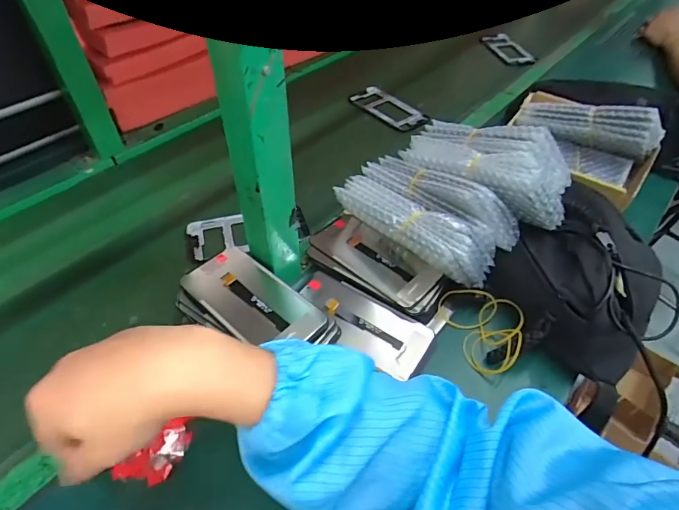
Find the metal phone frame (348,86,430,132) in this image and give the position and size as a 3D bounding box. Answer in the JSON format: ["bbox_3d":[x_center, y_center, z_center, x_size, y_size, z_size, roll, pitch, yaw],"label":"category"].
[{"bbox_3d":[0.092,-0.276,0.805,0.073,0.010,0.161,-30,54,-26],"label":"metal phone frame"}]

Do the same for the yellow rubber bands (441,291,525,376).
[{"bbox_3d":[0.161,0.075,0.461,0.069,0.037,0.100,-15,49,-15],"label":"yellow rubber bands"}]

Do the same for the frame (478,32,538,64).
[{"bbox_3d":[0.381,-0.468,0.977,0.073,0.008,0.163,-8,48,-8],"label":"frame"}]

